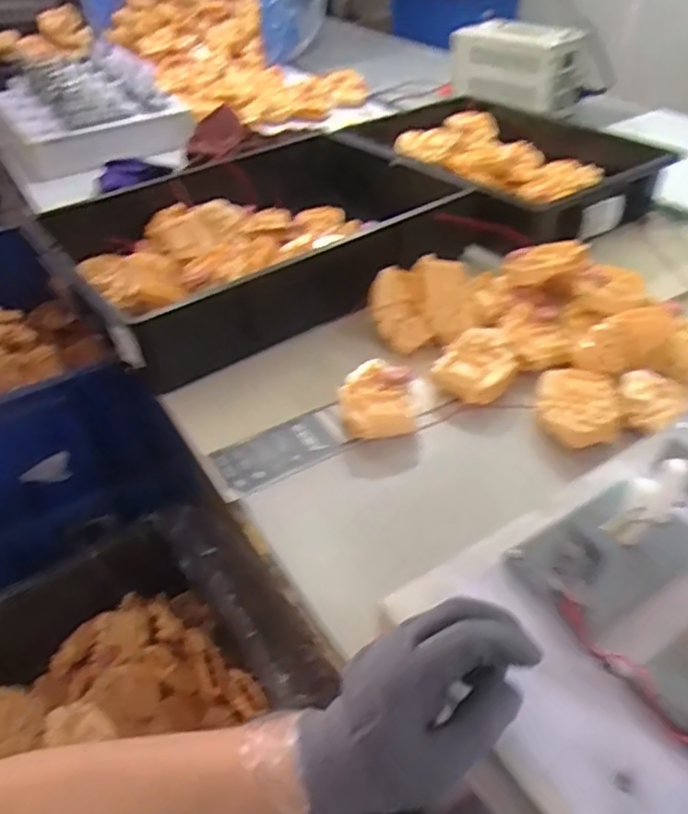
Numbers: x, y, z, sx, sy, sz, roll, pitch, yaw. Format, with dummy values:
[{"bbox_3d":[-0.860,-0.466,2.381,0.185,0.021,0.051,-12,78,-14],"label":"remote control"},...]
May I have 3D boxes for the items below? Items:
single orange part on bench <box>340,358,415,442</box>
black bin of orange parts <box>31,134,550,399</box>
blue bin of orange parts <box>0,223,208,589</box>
[{"bbox_3d":[0.033,-0.007,0.643,0.073,0.029,0.099,1,40,6],"label":"single orange part on bench"},{"bbox_3d":[-0.095,-0.228,0.865,0.536,0.096,0.365,-24,44,-23],"label":"black bin of orange parts"},{"bbox_3d":[-0.578,-0.037,1.078,0.364,0.281,0.572,-28,46,-26],"label":"blue bin of orange parts"}]

